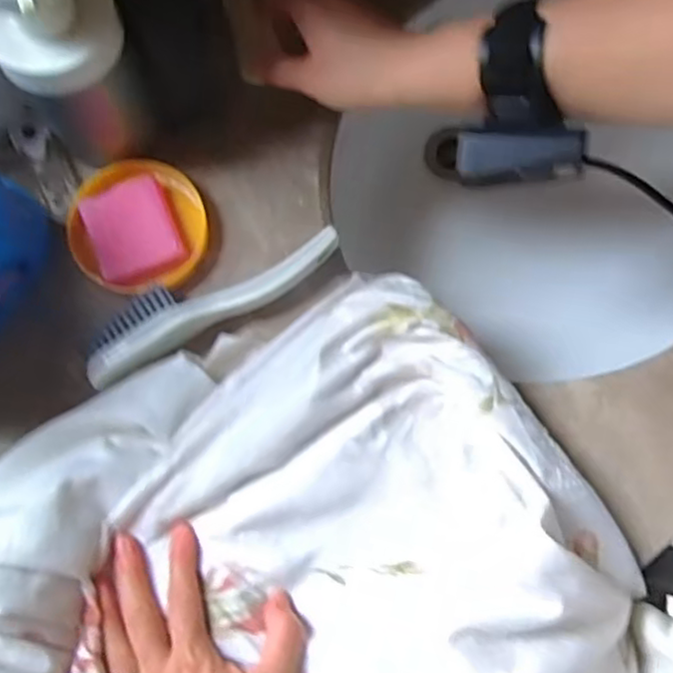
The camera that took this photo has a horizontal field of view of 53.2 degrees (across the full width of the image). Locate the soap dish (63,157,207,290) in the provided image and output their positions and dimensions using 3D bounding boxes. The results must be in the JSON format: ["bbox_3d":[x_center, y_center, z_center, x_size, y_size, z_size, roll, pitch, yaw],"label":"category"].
[{"bbox_3d":[-0.146,-0.082,0.491,0.095,0.015,0.096,0,79,-1],"label":"soap dish"}]

